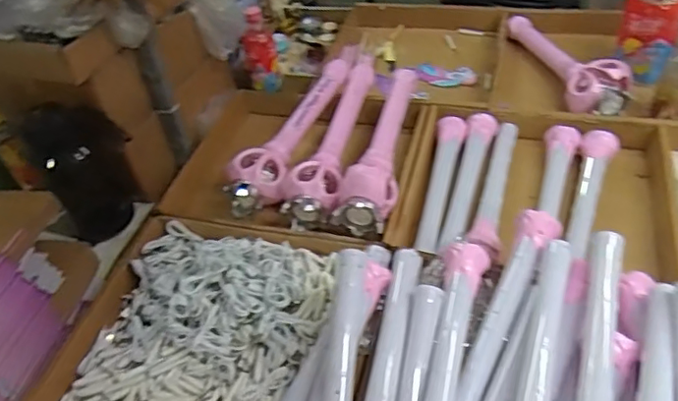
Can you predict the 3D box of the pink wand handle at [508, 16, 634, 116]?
[{"bbox_3d":[0.443,-0.280,1.080,0.117,0.080,0.345,-9,45,-1],"label":"pink wand handle"}]

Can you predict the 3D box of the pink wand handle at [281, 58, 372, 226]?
[{"bbox_3d":[-0.010,-0.113,0.973,0.093,0.072,0.381,5,46,13],"label":"pink wand handle"}]

